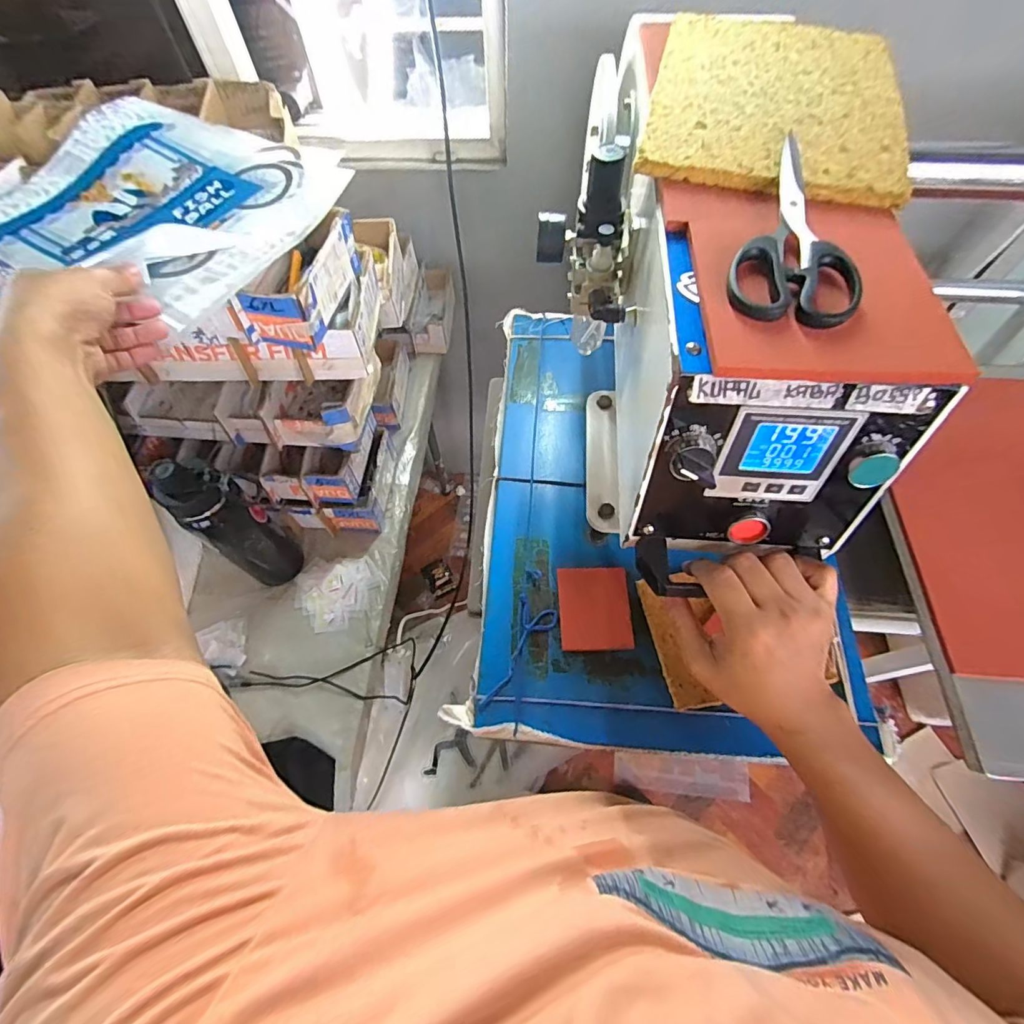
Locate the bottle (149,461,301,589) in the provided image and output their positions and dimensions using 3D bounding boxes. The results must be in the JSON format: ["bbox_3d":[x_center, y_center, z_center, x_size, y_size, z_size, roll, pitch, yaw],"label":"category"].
[{"bbox_3d":[-0.365,0.020,0.637,0.063,0.276,0.082,39,69,19],"label":"bottle"}]

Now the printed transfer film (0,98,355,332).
[{"bbox_3d":[-0.394,-0.345,0.522,0.364,0.033,0.284,21,65,11],"label":"printed transfer film"}]

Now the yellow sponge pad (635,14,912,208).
[{"bbox_3d":[0.203,-0.328,0.370,0.177,0.014,0.250,13,63,7],"label":"yellow sponge pad"}]

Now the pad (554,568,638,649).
[{"bbox_3d":[0.092,0.106,0.522,0.077,0.008,0.088,-3,73,3],"label":"pad"}]

